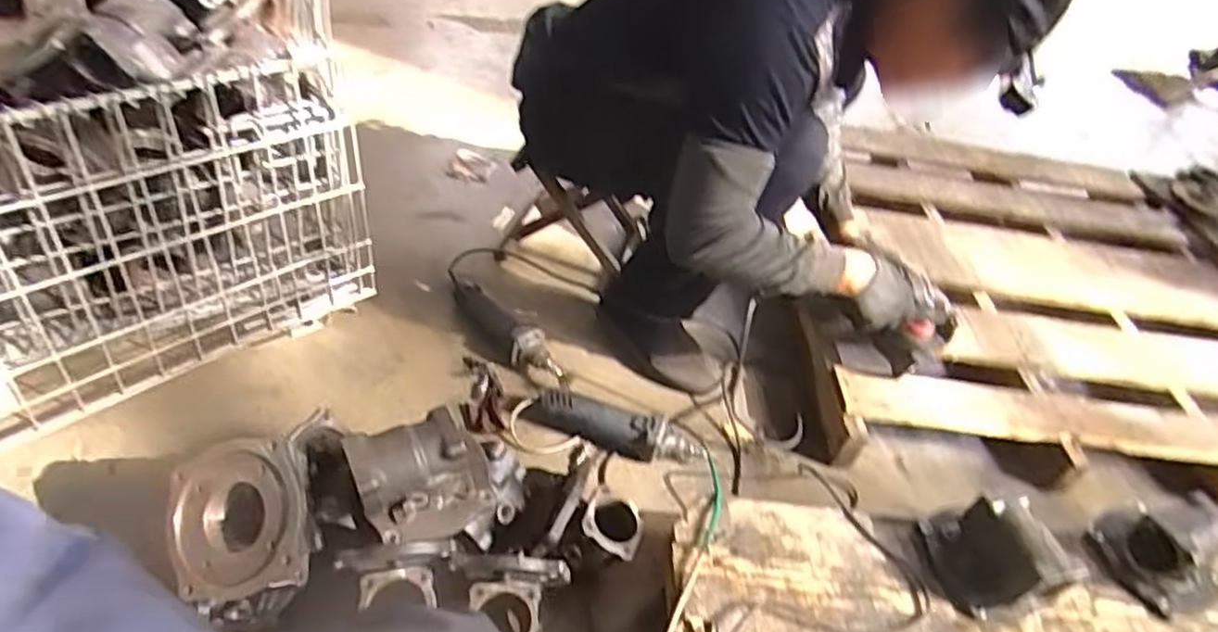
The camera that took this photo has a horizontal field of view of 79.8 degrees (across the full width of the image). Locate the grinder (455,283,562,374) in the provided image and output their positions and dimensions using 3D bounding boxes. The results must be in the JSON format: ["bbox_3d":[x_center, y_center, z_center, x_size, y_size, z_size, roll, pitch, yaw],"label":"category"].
[{"bbox_3d":[-0.177,0.026,1.261,0.070,0.073,0.272,-22,52,-33],"label":"grinder"}]

